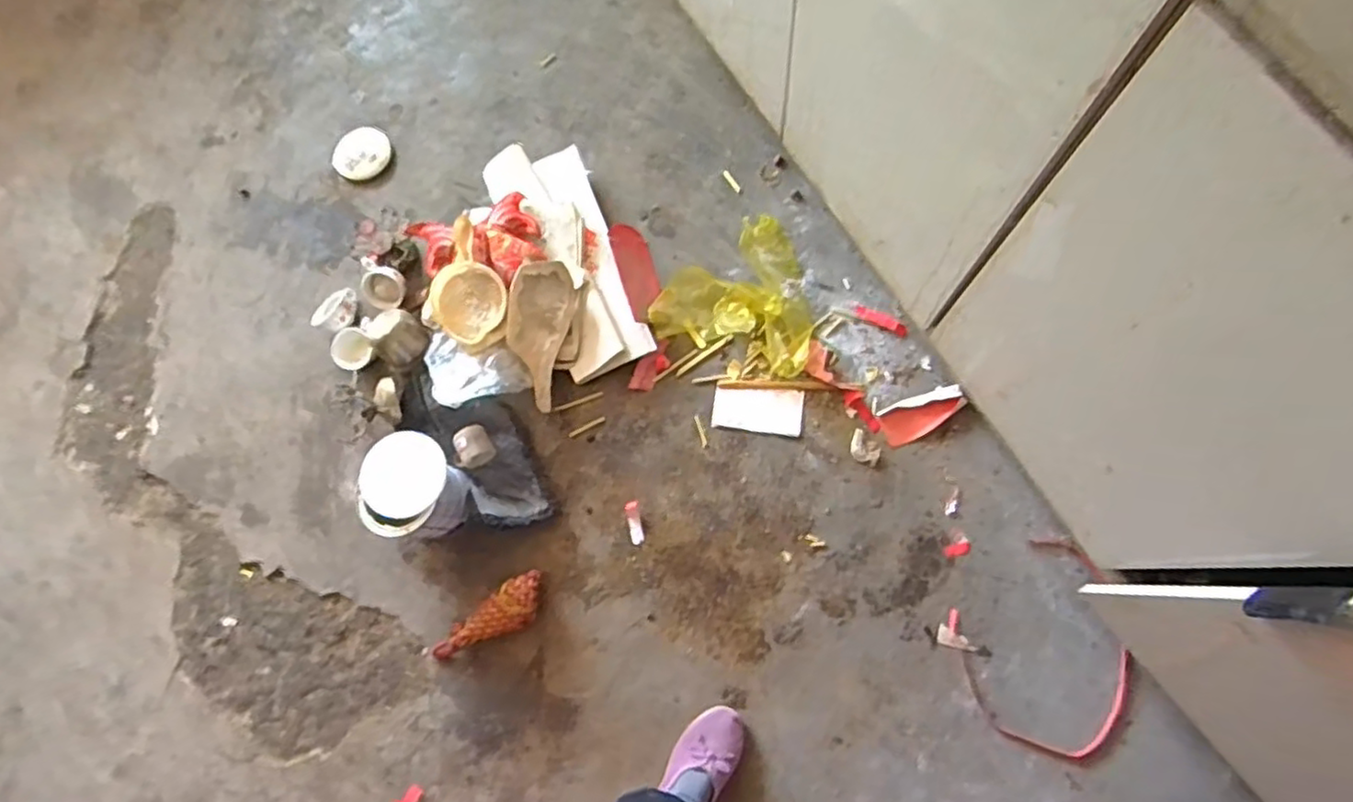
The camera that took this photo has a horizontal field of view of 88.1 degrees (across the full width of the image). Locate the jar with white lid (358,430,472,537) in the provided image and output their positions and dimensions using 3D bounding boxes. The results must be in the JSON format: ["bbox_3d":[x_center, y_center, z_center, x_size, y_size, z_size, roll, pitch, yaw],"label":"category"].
[{"bbox_3d":[-0.419,0.142,1.141,0.140,0.181,0.149,-1,75,5],"label":"jar with white lid"}]

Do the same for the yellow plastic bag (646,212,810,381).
[{"bbox_3d":[0.126,-0.211,1.228,0.285,0.088,0.280,21,78,10],"label":"yellow plastic bag"}]

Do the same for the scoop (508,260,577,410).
[{"bbox_3d":[-0.235,-0.112,1.200,0.107,0.039,0.256,4,91,2],"label":"scoop"}]

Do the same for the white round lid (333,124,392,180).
[{"bbox_3d":[-0.629,-0.500,1.394,0.128,0.028,0.114,18,74,17],"label":"white round lid"}]

